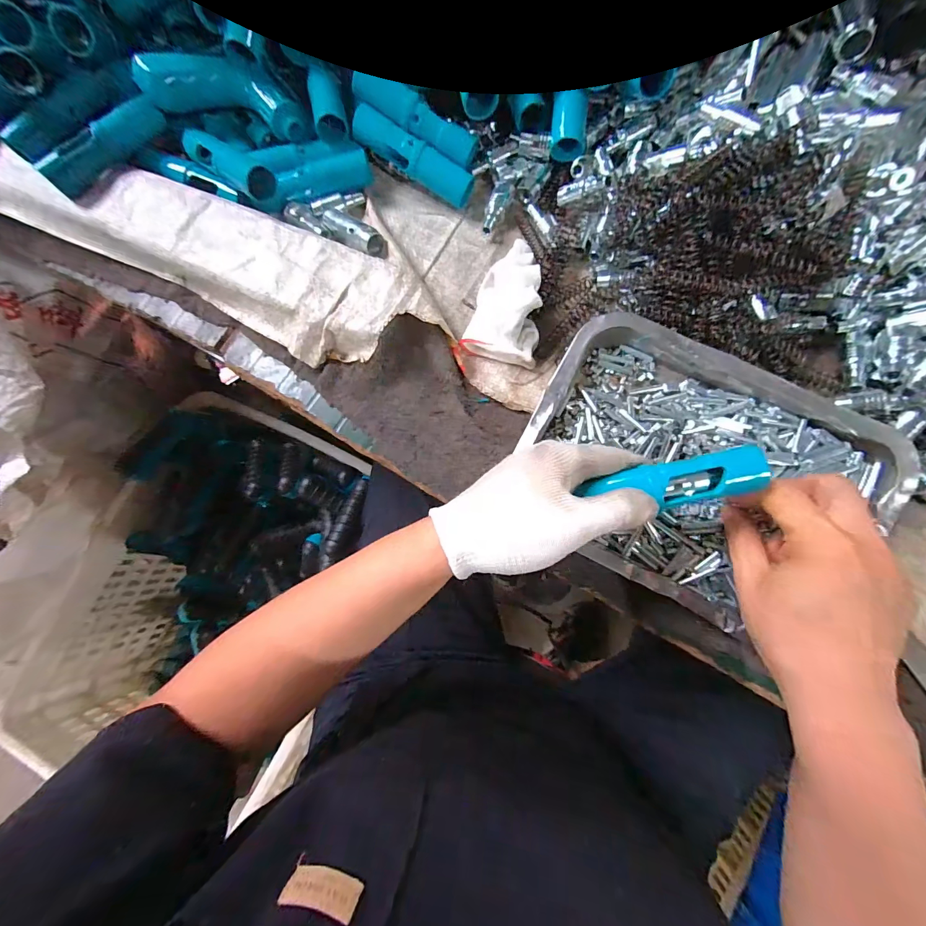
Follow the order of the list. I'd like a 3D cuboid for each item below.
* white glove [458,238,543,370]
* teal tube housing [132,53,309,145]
[{"bbox_3d":[0.042,-0.144,0.339,0.066,0.044,0.102,16,81,8],"label":"white glove"},{"bbox_3d":[-0.219,-0.343,0.365,0.144,0.029,0.049,10,85,-8],"label":"teal tube housing"}]

